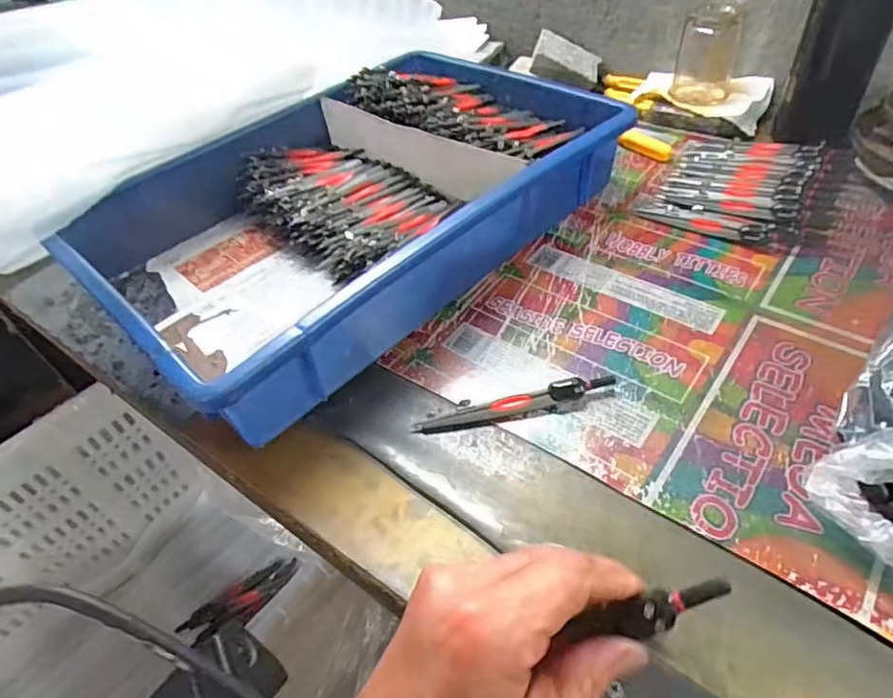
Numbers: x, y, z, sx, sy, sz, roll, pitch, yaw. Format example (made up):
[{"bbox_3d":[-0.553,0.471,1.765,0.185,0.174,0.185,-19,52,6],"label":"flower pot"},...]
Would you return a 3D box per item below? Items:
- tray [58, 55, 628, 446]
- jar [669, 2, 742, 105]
[{"bbox_3d":[-0.076,-0.128,0.474,0.272,0.079,0.412,33,59,31],"label":"tray"},{"bbox_3d":[0.276,-0.308,0.586,0.056,0.095,0.056,17,52,22],"label":"jar"}]

